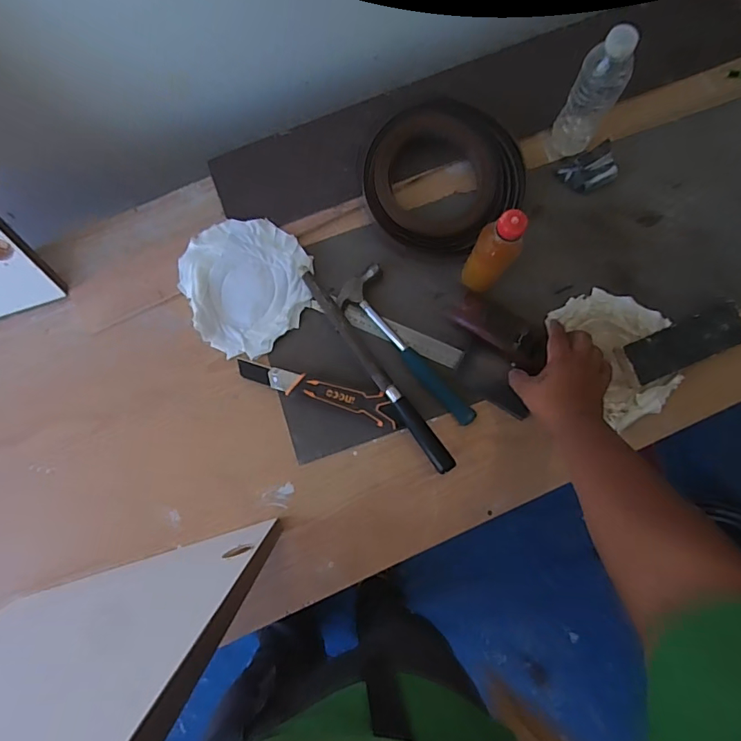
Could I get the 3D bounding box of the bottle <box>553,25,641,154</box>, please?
[{"bbox_3d":[0.285,-0.351,0.616,0.056,0.182,0.057,0,80,2],"label":"bottle"}]

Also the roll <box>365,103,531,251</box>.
[{"bbox_3d":[0.096,-0.264,0.657,0.197,0.048,0.194,0,80,2],"label":"roll"}]

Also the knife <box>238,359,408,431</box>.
[{"bbox_3d":[-0.063,0.028,0.639,0.226,0.024,0.036,18,81,4],"label":"knife"}]

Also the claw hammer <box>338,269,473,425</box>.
[{"bbox_3d":[0.045,-0.024,0.647,0.072,0.023,0.246,-32,81,-4],"label":"claw hammer"}]

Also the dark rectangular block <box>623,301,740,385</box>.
[{"bbox_3d":[0.419,-0.037,0.632,0.169,0.027,0.055,-23,80,-2],"label":"dark rectangular block"}]

